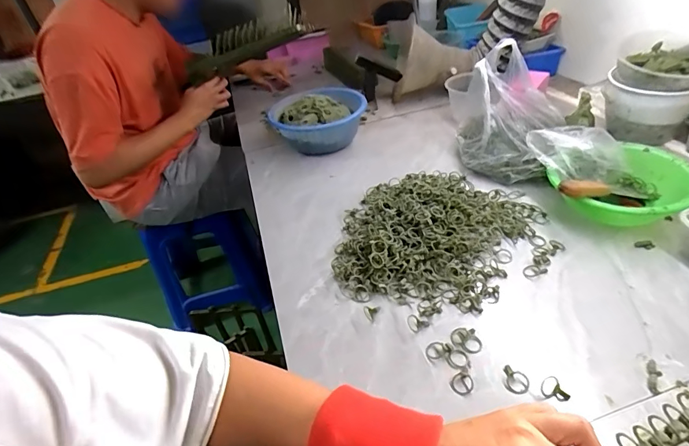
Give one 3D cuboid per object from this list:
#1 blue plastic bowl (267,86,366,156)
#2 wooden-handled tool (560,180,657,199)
[{"bbox_3d":[-0.060,-0.241,0.944,0.211,0.105,0.211,-5,38,4],"label":"blue plastic bowl"},{"bbox_3d":[0.415,-0.048,0.618,0.211,0.023,0.032,1,31,-29],"label":"wooden-handled tool"}]

